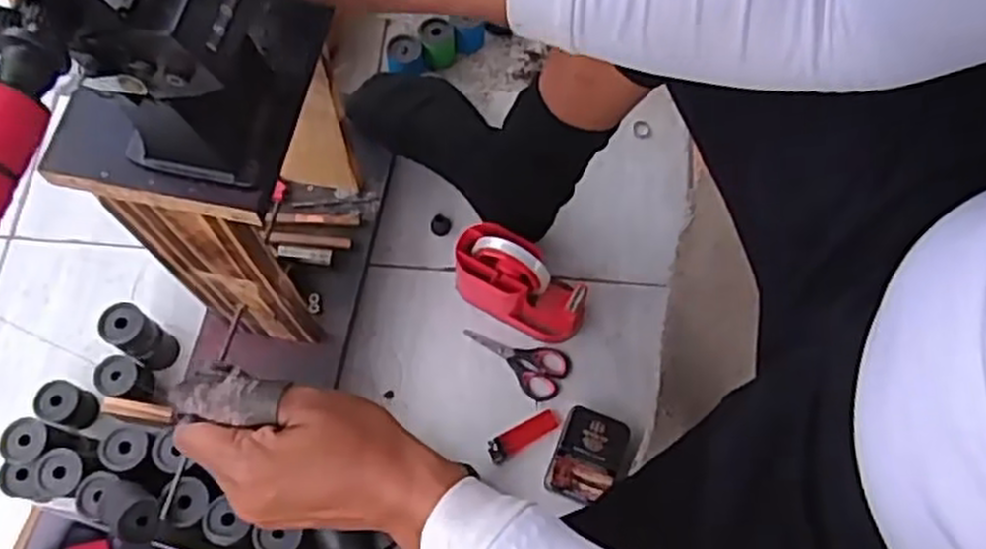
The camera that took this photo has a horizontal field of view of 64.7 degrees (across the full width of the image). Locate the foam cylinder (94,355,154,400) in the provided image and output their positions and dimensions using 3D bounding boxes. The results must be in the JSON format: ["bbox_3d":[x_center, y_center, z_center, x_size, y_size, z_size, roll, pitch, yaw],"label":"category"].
[{"bbox_3d":[-0.386,0.110,0.815,0.041,0.048,0.042,0,68,-1],"label":"foam cylinder"}]

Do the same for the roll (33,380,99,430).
[{"bbox_3d":[-0.440,0.135,0.805,0.049,0.039,0.043,18,69,6],"label":"roll"}]

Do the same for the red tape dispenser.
[{"bbox_3d":[0.032,0.006,0.841,0.146,0.098,0.072,30,70,11],"label":"red tape dispenser"}]

